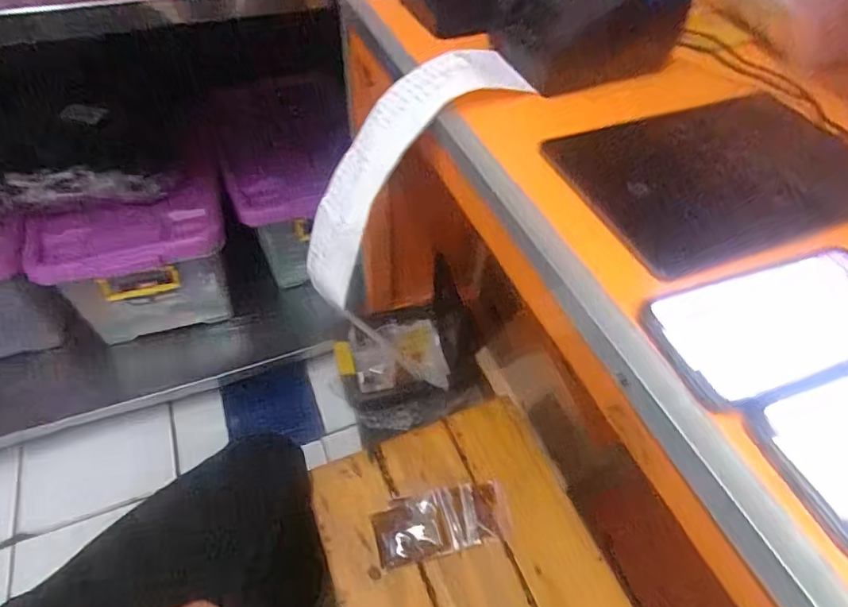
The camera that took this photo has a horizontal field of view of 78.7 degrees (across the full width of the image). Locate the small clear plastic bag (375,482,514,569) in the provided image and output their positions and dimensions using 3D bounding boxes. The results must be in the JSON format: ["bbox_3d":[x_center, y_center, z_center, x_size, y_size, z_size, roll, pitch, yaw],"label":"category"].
[{"bbox_3d":[0.020,0.251,0.596,0.152,0.014,0.070,-10,50,-8],"label":"small clear plastic bag"}]

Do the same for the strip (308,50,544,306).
[{"bbox_3d":[-0.032,-0.124,0.520,0.085,0.298,0.081,15,28,-52],"label":"strip"}]

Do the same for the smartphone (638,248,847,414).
[{"bbox_3d":[0.220,0.009,0.311,0.165,0.008,0.076,-15,51,-12],"label":"smartphone"}]

